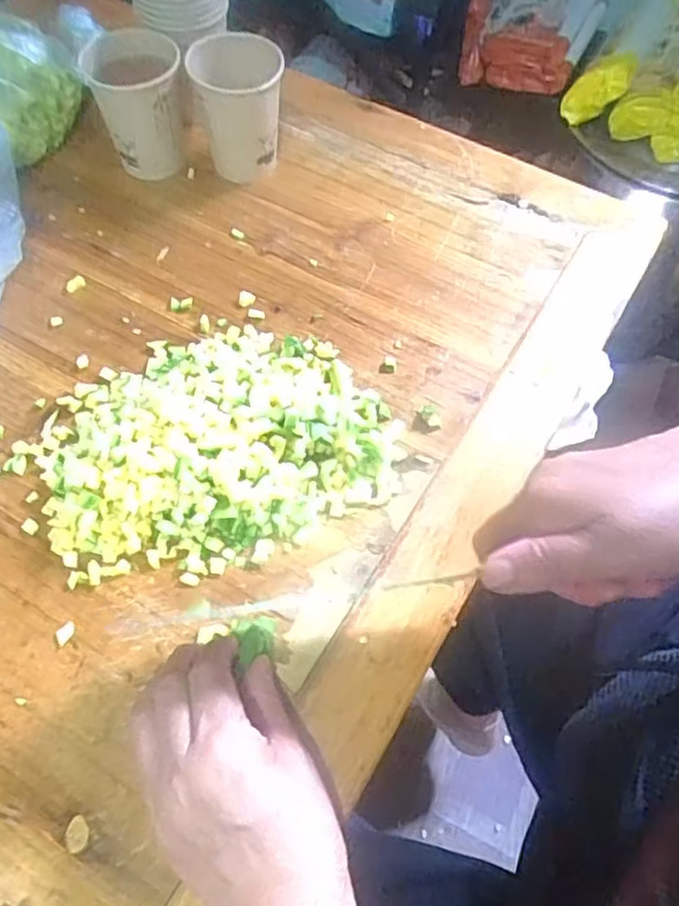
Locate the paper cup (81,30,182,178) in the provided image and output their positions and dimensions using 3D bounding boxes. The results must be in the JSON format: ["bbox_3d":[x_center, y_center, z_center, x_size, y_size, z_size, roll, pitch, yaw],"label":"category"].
[{"bbox_3d":[-0.157,-0.274,0.549,0.066,0.086,0.070,0,58,0],"label":"paper cup"}]

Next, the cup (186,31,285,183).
[{"bbox_3d":[-0.078,-0.271,0.553,0.068,0.089,0.068,-12,61,-8],"label":"cup"}]

